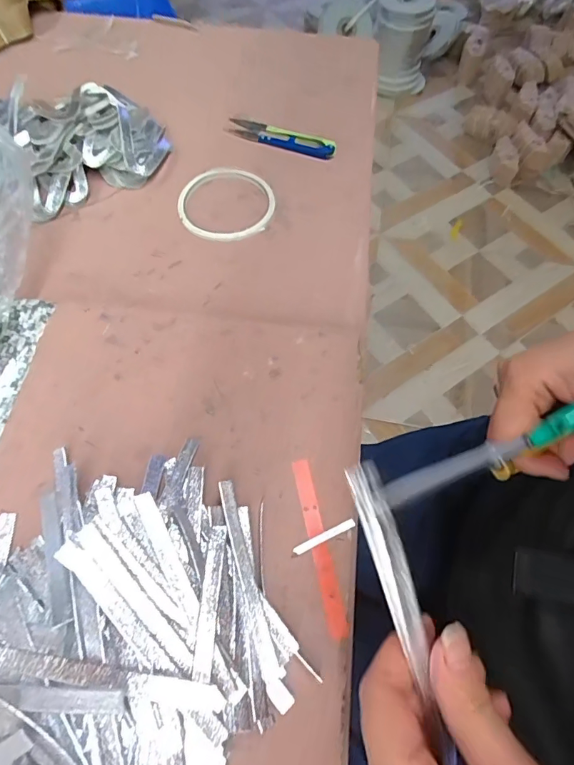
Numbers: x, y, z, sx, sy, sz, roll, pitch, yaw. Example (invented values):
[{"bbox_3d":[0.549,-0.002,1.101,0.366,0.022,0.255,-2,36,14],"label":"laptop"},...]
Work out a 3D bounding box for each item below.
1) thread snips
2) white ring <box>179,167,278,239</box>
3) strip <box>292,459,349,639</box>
[{"bbox_3d":[-0.007,-0.255,0.465,0.116,0.011,0.026,21,64,8],"label":"thread snips"},{"bbox_3d":[-0.057,-0.169,0.418,0.089,0.010,0.085,1,63,-2],"label":"white ring"},{"bbox_3d":[0.019,0.095,0.266,0.011,0.004,0.100,-12,64,-2],"label":"strip"}]

